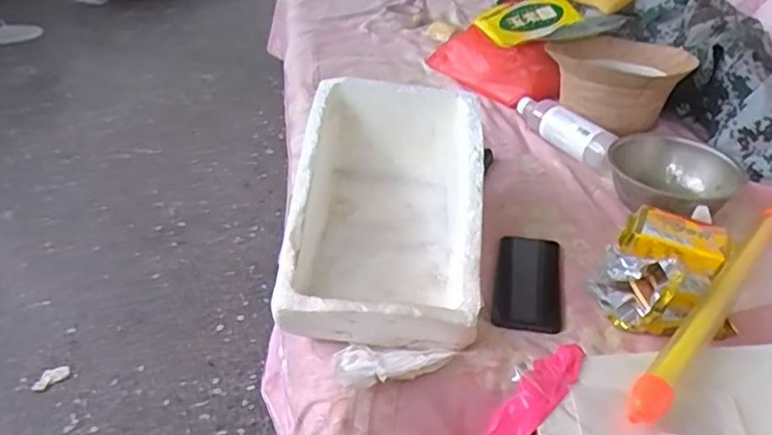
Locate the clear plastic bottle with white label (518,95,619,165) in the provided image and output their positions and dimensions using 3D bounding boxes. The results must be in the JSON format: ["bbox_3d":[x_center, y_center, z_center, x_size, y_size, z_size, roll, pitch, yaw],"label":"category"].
[{"bbox_3d":[0.291,-0.160,0.999,0.048,0.059,0.219,-17,41,-26],"label":"clear plastic bottle with white label"}]

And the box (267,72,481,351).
[{"bbox_3d":[0.003,-0.025,0.720,0.210,0.141,0.341,4,36,1],"label":"box"}]

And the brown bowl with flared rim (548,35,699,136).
[{"bbox_3d":[0.402,-0.250,1.056,0.236,0.110,0.256,16,38,17],"label":"brown bowl with flared rim"}]

